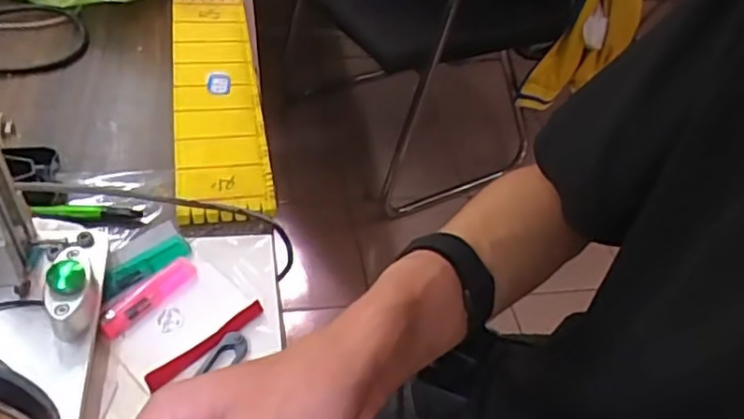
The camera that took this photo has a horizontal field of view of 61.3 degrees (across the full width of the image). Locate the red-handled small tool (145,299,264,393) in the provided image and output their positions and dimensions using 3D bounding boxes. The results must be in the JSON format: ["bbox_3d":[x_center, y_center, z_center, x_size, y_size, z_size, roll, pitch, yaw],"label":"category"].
[{"bbox_3d":[-0.113,0.092,0.435,0.093,0.015,0.011,-31,59,-33],"label":"red-handled small tool"}]

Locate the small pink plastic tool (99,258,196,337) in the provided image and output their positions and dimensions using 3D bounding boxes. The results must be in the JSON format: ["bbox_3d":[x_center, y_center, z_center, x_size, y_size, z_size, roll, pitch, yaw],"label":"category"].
[{"bbox_3d":[-0.163,0.064,0.463,0.022,0.012,0.080,34,50,21],"label":"small pink plastic tool"}]

